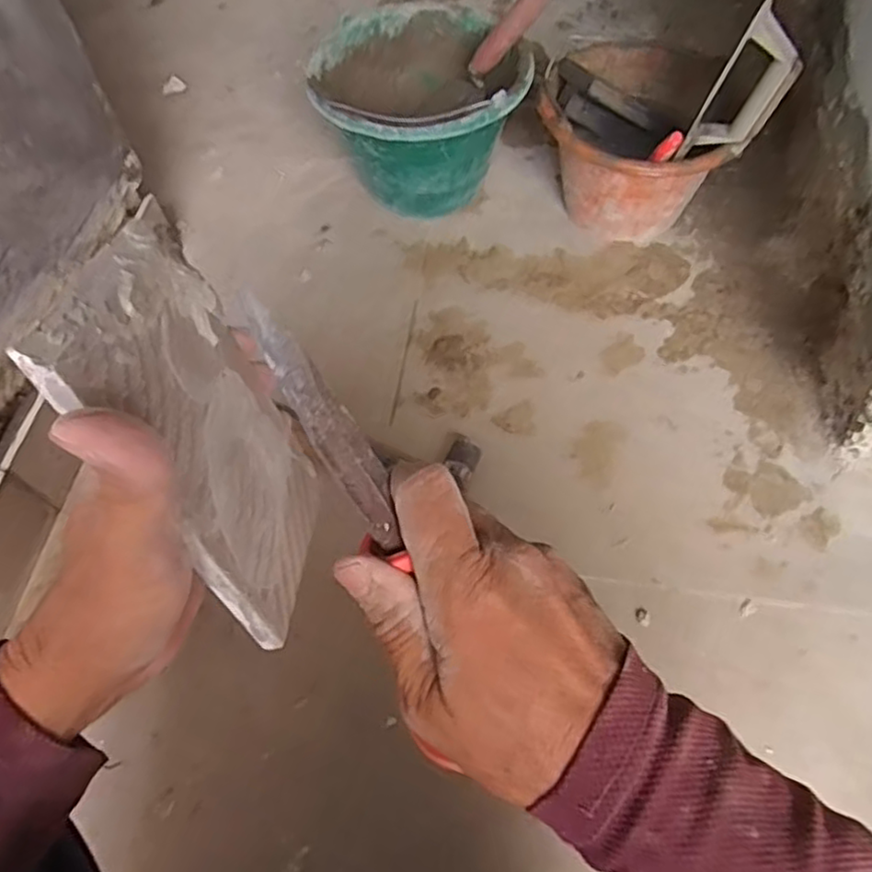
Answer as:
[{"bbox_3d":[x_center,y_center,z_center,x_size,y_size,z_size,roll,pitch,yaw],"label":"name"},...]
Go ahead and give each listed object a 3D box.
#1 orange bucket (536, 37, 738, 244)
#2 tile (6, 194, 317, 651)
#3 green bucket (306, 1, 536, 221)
[{"bbox_3d":[0.237,-0.371,0.870,0.207,0.174,0.249,-3,61,2],"label":"orange bucket"},{"bbox_3d":[-0.085,0.000,0.259,0.007,0.148,0.093,-13,38,15],"label":"tile"},{"bbox_3d":[-0.023,-0.425,0.913,0.255,0.184,0.262,-1,61,1],"label":"green bucket"}]

